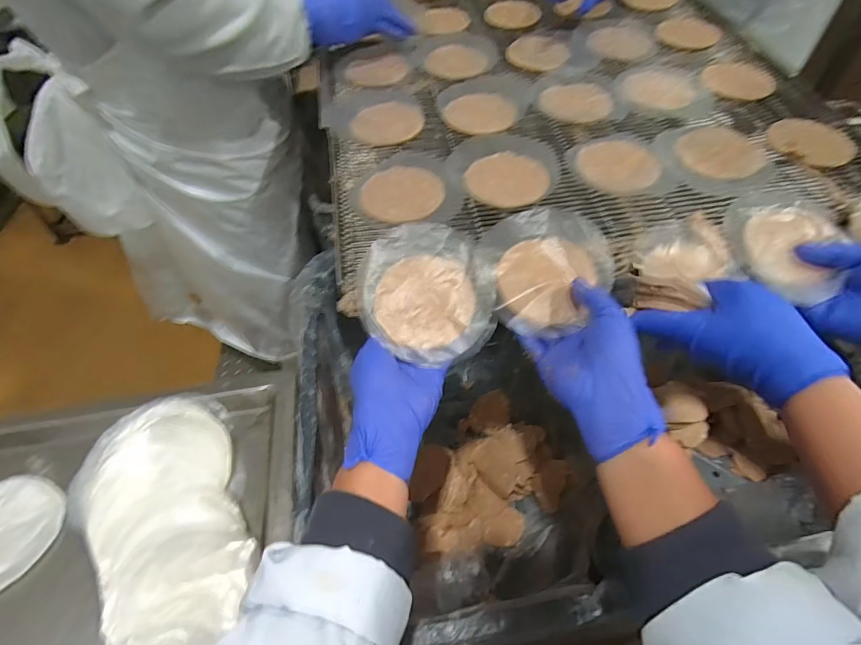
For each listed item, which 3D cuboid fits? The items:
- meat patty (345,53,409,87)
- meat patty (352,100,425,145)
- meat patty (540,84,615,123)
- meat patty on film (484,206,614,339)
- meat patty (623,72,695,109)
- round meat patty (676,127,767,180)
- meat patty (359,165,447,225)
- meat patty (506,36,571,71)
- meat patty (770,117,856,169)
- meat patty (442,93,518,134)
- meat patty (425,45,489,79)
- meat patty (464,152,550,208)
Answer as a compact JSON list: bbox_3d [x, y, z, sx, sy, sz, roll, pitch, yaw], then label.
[{"bbox_3d":[-0.075,-0.356,0.608,0.085,0.010,0.069,-9,56,-4],"label":"meat patty"},{"bbox_3d":[-0.052,-0.248,0.532,0.085,0.009,0.073,3,56,4],"label":"meat patty"},{"bbox_3d":[0.184,-0.280,0.545,0.088,0.006,0.065,11,56,9],"label":"meat patty"},{"bbox_3d":[0.106,-0.050,0.390,0.104,0.017,0.115,-8,76,0],"label":"meat patty on film"},{"bbox_3d":[0.291,-0.298,0.550,0.082,0.007,0.070,17,58,13],"label":"meat patty"},{"bbox_3d":[0.320,-0.188,0.474,0.083,0.004,0.083,-1,55,2],"label":"round meat patty"},{"bbox_3d":[-0.031,-0.136,0.457,0.088,0.005,0.081,-1,55,2],"label":"meat patty"},{"bbox_3d":[0.156,-0.393,0.626,0.087,0.009,0.078,32,62,22],"label":"meat patty"},{"bbox_3d":[0.426,-0.202,0.484,0.083,0.010,0.084,26,60,18],"label":"meat patty"},{"bbox_3d":[0.062,-0.264,0.539,0.087,0.004,0.088,-1,55,2],"label":"meat patty"},{"bbox_3d":[0.037,-0.371,0.610,0.086,0.014,0.069,2,55,4],"label":"meat patty"},{"bbox_3d":[0.081,-0.155,0.462,0.084,0.005,0.081,-1,55,2],"label":"meat patty"}]

